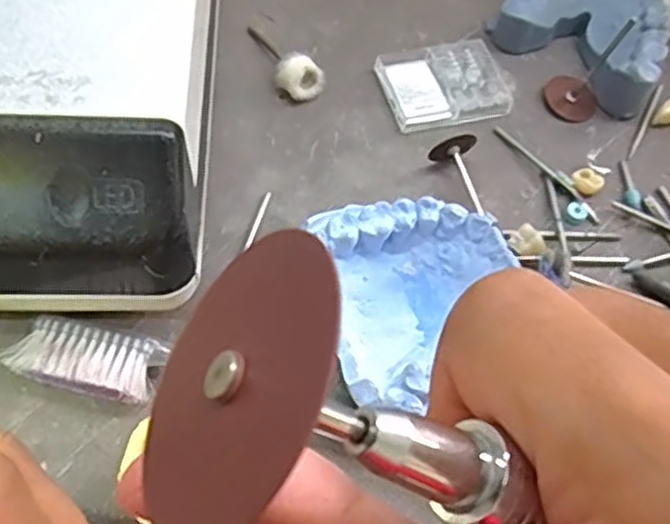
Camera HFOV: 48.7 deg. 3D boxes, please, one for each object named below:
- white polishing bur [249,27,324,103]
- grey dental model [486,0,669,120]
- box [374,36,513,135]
[{"bbox_3d":[-0.020,-0.077,0.280,0.016,0.013,0.044,-26,51,-18],"label":"white polishing bur"},{"bbox_3d":[0.104,-0.092,0.290,0.064,0.023,0.054,42,65,16],"label":"grey dental model"},{"bbox_3d":[0.041,-0.068,0.281,0.045,0.008,0.037,-14,64,-14],"label":"box"}]

